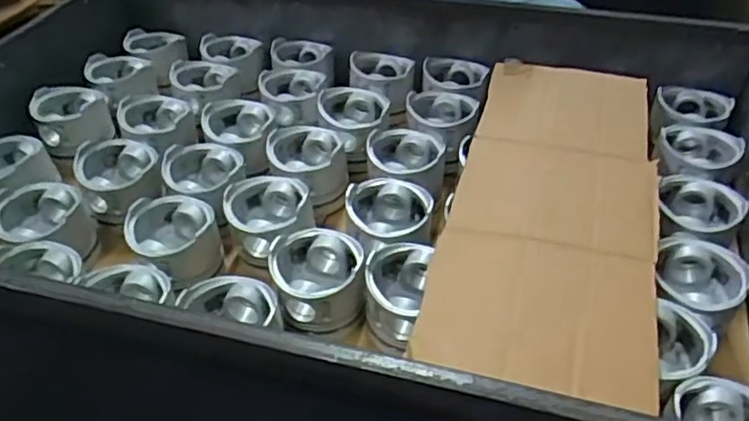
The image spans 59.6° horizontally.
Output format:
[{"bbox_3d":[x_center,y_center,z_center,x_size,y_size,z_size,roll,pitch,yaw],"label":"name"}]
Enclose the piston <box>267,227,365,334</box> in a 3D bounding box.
[{"bbox_3d":[-0.065,0.076,0.754,0.100,0.071,0.103,-3,41,-3],"label":"piston"}]

